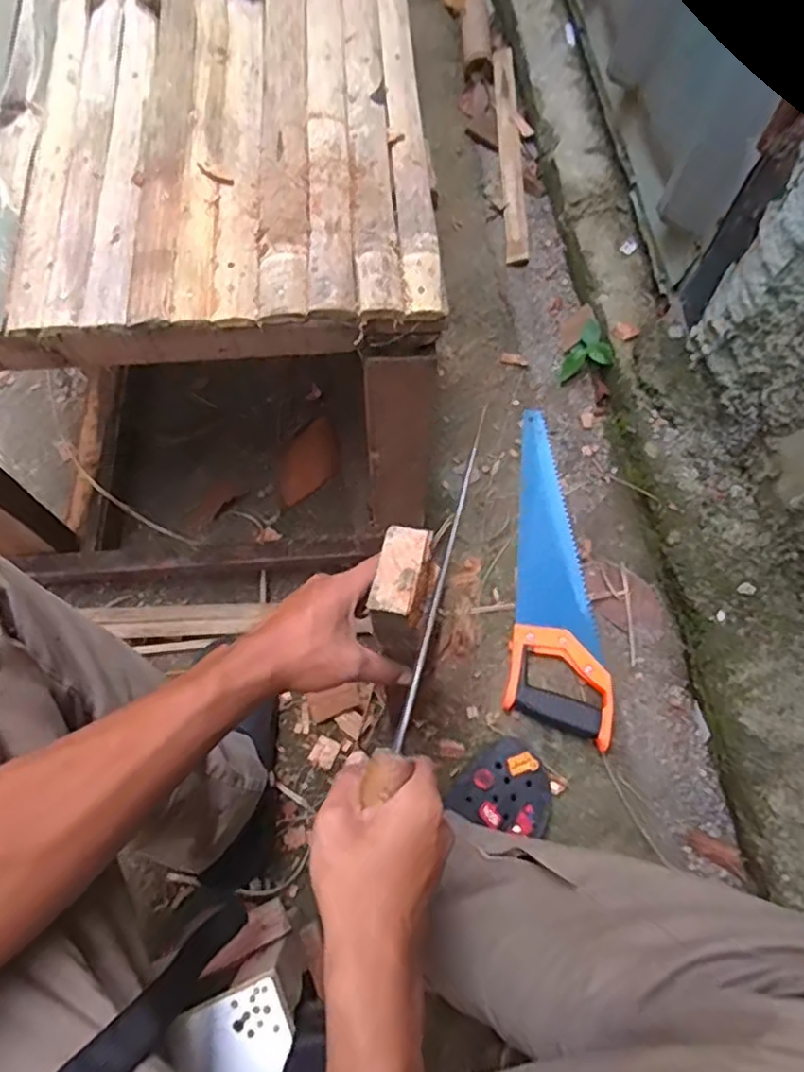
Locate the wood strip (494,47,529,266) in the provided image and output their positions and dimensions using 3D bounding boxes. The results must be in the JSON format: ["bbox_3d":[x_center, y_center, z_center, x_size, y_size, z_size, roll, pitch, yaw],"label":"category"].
[{"bbox_3d":[0.179,-0.645,1.100,0.034,0.016,0.483,0,68,-1],"label":"wood strip"}]

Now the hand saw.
[{"bbox_3d":[0.193,0.031,0.819,0.114,0.022,0.419,5,68,1],"label":"hand saw"}]

